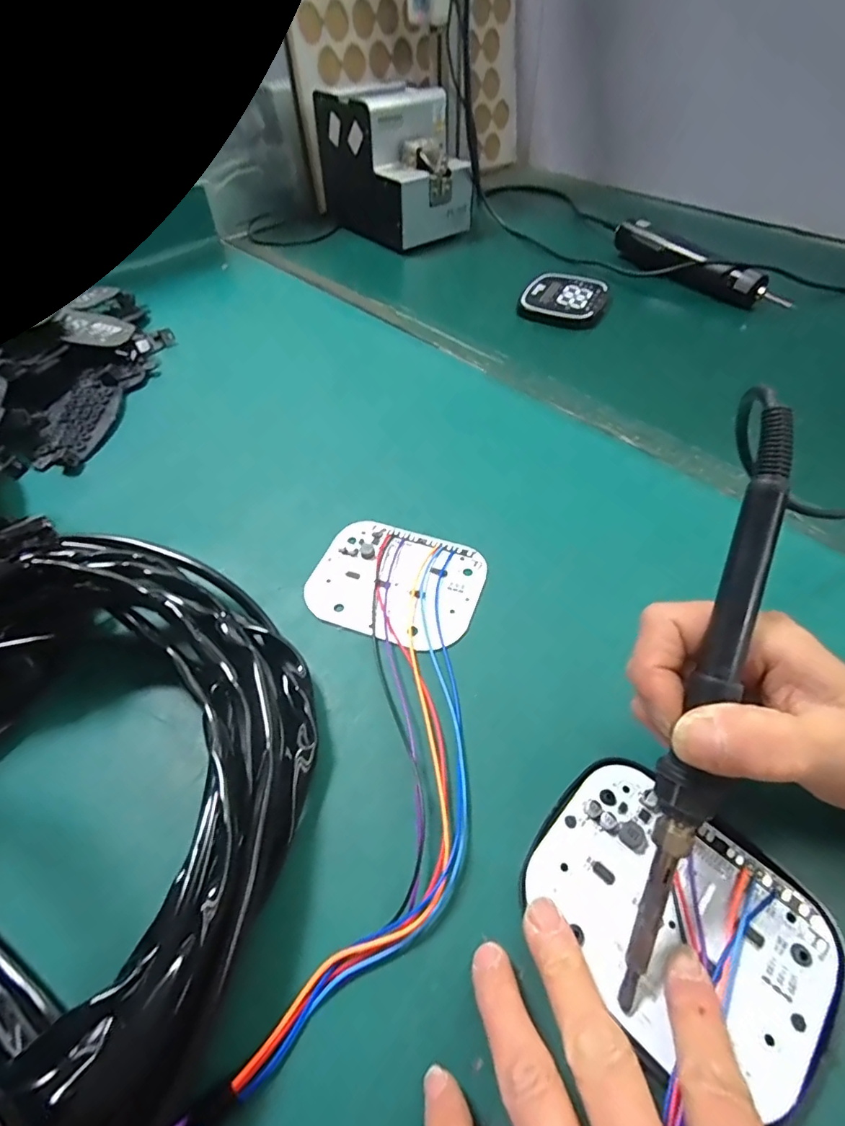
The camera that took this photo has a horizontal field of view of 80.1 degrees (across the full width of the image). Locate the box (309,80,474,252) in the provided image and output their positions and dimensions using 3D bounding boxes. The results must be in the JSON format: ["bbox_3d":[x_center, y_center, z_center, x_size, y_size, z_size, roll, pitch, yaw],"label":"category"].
[{"bbox_3d":[-0.036,-0.530,0.673,0.124,0.140,0.177,-33,56,-23],"label":"box"}]

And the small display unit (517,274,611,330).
[{"bbox_3d":[0.157,-0.293,0.555,0.089,0.012,0.107,16,53,15],"label":"small display unit"}]

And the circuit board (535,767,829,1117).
[{"bbox_3d":[0.099,0.138,0.197,0.103,0.006,0.080,37,60,28],"label":"circuit board"}]

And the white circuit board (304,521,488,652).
[{"bbox_3d":[-0.017,0.011,0.312,0.102,0.004,0.082,15,52,14],"label":"white circuit board"}]

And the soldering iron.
[{"bbox_3d":[0.100,0.053,0.176,0.018,0.017,0.213,15,90,15],"label":"soldering iron"}]

